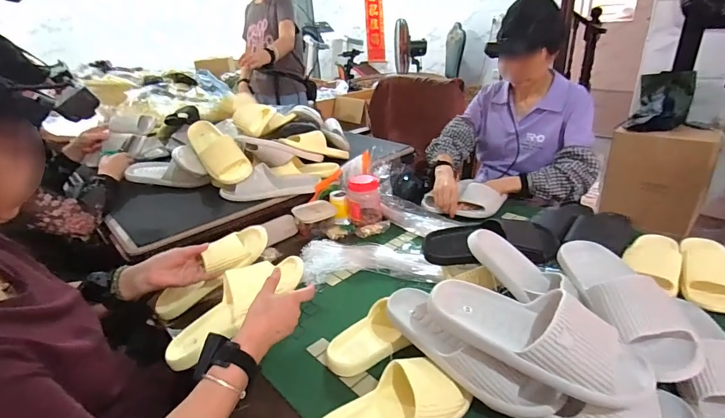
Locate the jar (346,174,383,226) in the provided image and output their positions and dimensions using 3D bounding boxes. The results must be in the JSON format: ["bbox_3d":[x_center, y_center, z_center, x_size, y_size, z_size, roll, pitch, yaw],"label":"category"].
[{"bbox_3d":[0.005,-0.023,1.095,0.094,0.119,0.111,-5,26,-2],"label":"jar"}]

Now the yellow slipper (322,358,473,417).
[{"bbox_3d":[0.035,0.268,0.535,0.215,0.064,0.096,-11,27,-15],"label":"yellow slipper"}]

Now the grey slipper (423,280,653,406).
[{"bbox_3d":[0.227,0.161,0.517,0.272,0.078,0.104,9,29,25],"label":"grey slipper"}]

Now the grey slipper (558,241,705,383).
[{"bbox_3d":[0.407,0.128,0.607,0.111,0.069,0.267,-3,26,2],"label":"grey slipper"}]

